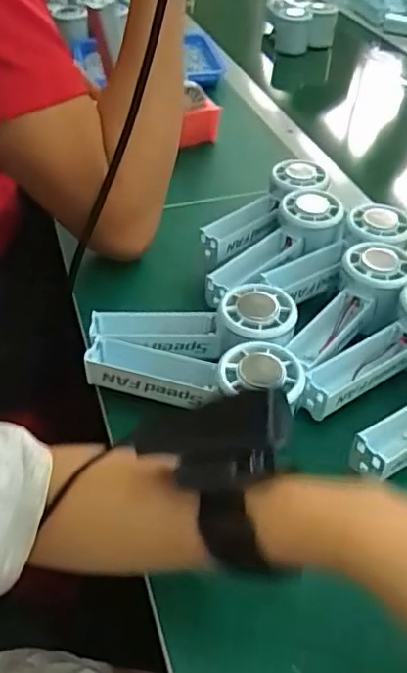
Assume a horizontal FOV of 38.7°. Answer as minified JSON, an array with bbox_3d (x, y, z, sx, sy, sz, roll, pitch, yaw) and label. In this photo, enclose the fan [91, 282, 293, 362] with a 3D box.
[{"bbox_3d":[-0.002,-0.011,0.433,0.137,0.034,0.060,5,45,3],"label":"fan"}]

